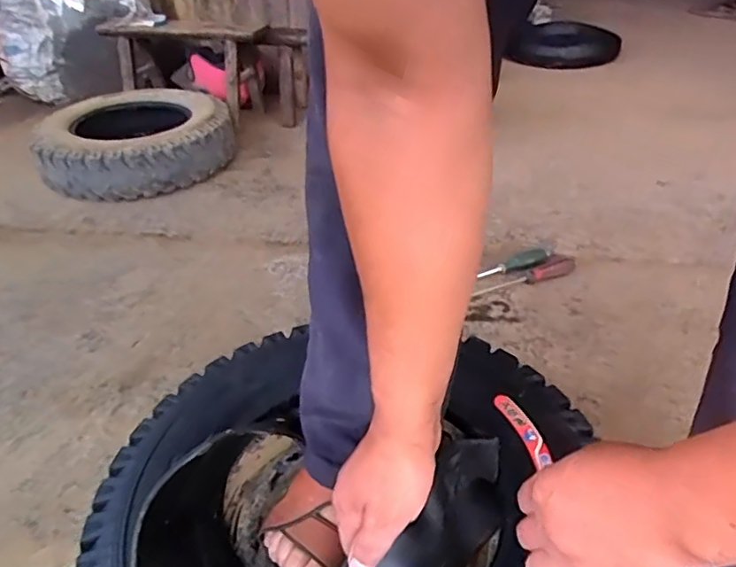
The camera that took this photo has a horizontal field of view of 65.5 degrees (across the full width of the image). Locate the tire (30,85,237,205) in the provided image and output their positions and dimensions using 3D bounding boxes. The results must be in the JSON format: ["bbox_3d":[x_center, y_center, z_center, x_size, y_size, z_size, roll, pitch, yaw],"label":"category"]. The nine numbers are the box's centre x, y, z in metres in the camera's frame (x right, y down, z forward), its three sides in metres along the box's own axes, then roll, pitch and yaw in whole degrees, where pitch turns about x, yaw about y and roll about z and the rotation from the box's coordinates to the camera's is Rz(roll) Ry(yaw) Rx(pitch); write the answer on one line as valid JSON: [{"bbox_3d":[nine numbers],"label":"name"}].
[{"bbox_3d":[-0.663,-0.408,1.653,0.527,0.177,0.532,-23,38,-28],"label":"tire"}]

